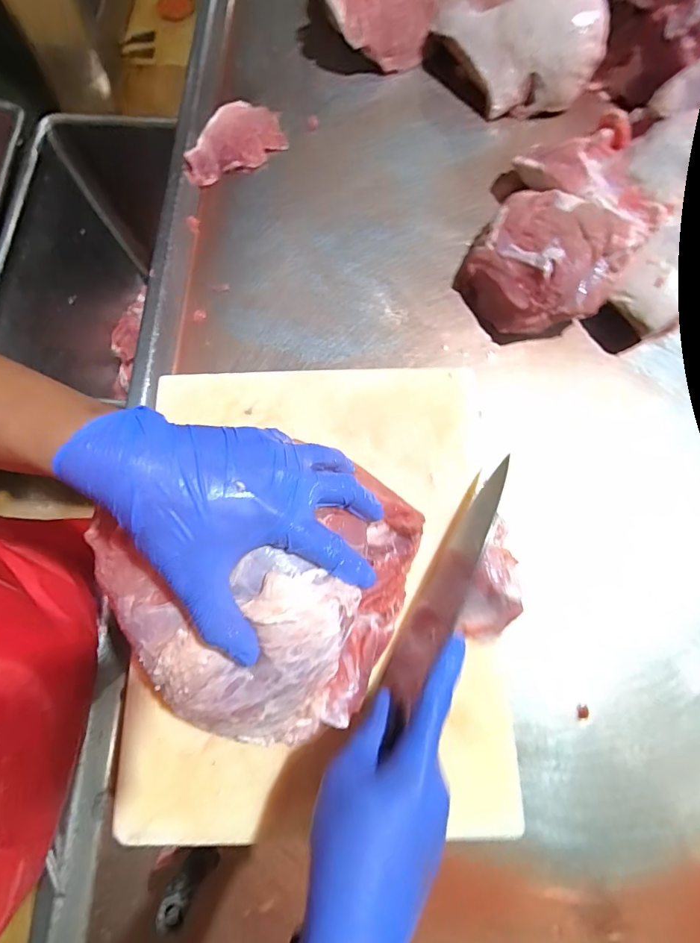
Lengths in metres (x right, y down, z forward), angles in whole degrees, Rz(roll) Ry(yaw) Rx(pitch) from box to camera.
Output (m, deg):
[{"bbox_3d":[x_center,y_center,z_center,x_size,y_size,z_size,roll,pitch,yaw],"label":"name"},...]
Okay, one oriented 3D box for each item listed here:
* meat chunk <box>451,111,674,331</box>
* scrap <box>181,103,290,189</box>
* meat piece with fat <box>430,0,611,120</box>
[{"bbox_3d":[0.285,-0.336,0.547,0.187,0.091,0.345,28,79,7],"label":"meat chunk"},{"bbox_3d":[-0.165,-0.486,0.621,0.094,0.038,0.170,29,79,8],"label":"scrap"},{"bbox_3d":[0.238,-0.644,0.622,0.247,0.103,0.145,43,81,10],"label":"meat piece with fat"}]

